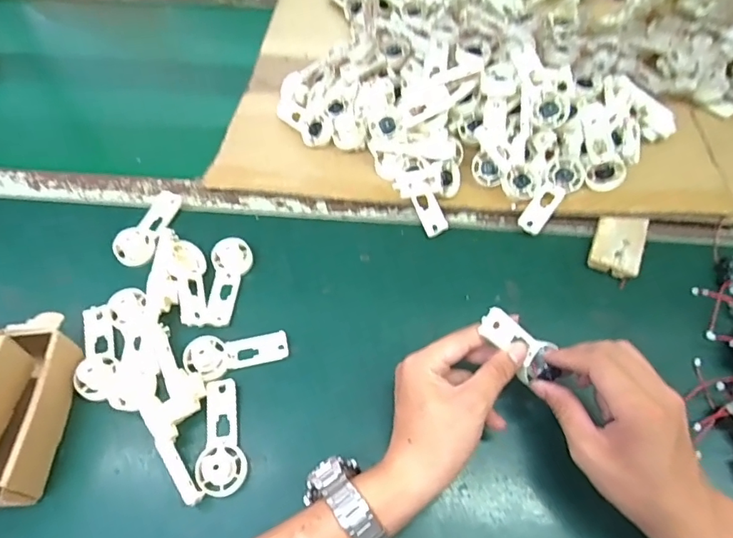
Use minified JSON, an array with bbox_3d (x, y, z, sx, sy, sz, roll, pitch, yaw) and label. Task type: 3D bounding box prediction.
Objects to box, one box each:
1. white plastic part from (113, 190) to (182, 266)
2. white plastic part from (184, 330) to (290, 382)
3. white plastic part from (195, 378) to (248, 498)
[{"bbox_3d":[-0.238,-0.047,0.546,0.038,0.027,0.093,11,59,8],"label":"white plastic part"},{"bbox_3d":[-0.120,0.078,0.464,0.092,0.016,0.035,-7,58,-18],"label":"white plastic part"},{"bbox_3d":[-0.121,0.140,0.423,0.037,0.028,0.094,-3,59,-1],"label":"white plastic part"}]

